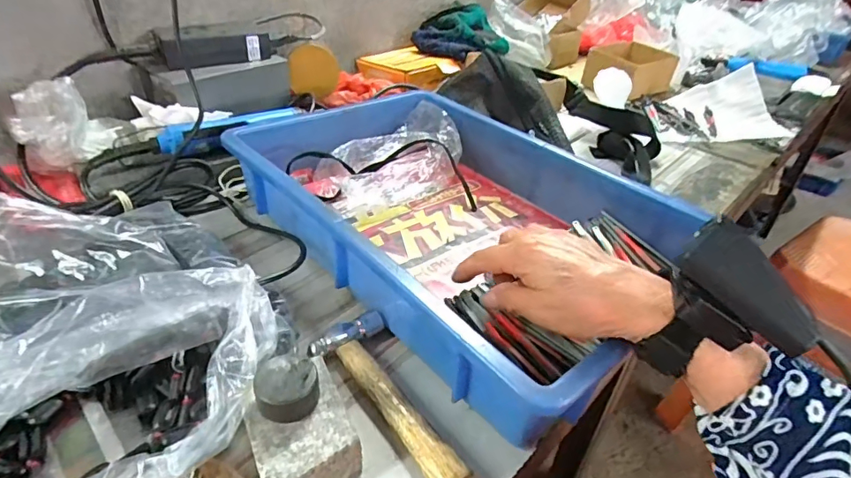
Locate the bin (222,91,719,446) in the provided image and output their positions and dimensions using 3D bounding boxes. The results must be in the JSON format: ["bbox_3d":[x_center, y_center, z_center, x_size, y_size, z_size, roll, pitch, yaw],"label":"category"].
[{"bbox_3d":[0.029,-0.026,0.485,0.277,0.075,0.423,-24,44,-35],"label":"bin"}]

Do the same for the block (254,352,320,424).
[{"bbox_3d":[-0.086,0.092,0.306,0.037,0.023,0.039,3,35,-2],"label":"block"}]

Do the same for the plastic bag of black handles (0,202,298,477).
[{"bbox_3d":[-0.235,0.051,0.329,0.228,0.088,0.281,-19,41,-29],"label":"plastic bag of black handles"}]

